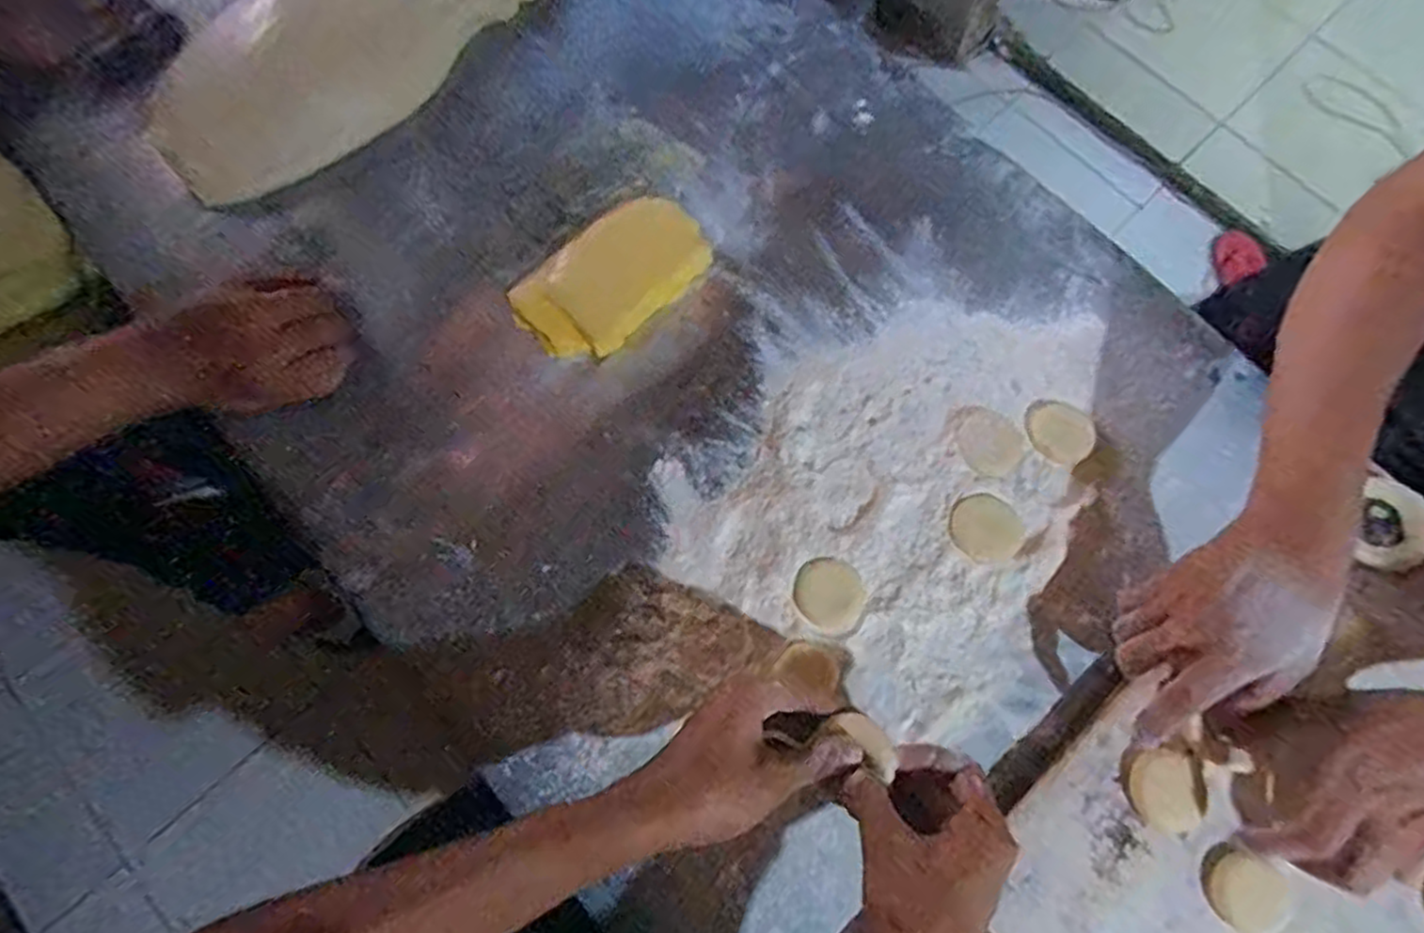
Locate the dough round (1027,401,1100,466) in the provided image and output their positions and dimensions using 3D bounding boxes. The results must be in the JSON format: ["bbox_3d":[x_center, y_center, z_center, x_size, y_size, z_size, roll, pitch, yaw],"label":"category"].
[{"bbox_3d":[0.266,-0.025,0.551,0.049,0.006,0.044,32,75,10],"label":"dough round"}]

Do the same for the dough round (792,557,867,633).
[{"bbox_3d":[0.081,0.088,0.500,0.050,0.010,0.046,0,72,0],"label":"dough round"}]

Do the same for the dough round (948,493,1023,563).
[{"bbox_3d":[0.197,0.045,0.523,0.050,0.008,0.045,37,76,11],"label":"dough round"}]

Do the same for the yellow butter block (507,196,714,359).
[{"bbox_3d":[-0.078,-0.149,0.562,0.147,0.035,0.088,-41,79,-13],"label":"yellow butter block"}]

